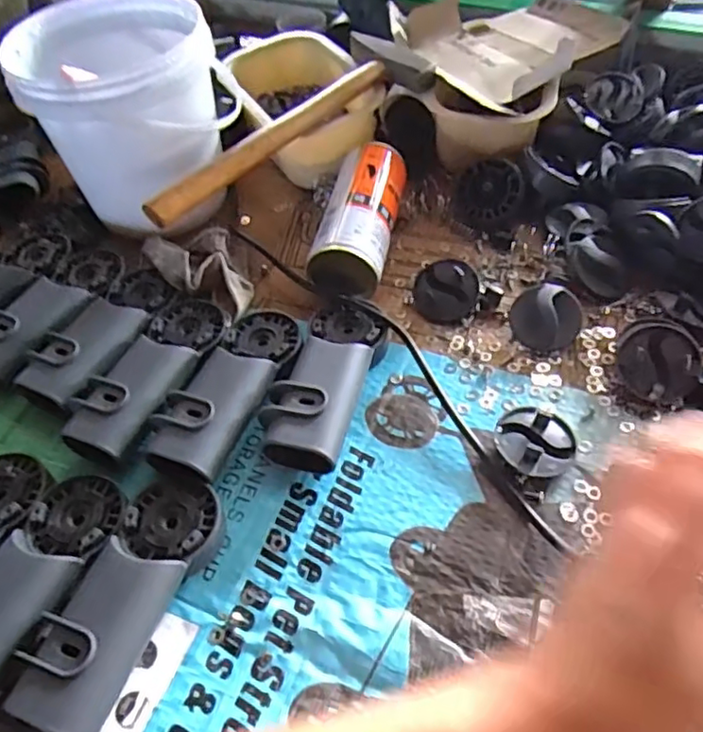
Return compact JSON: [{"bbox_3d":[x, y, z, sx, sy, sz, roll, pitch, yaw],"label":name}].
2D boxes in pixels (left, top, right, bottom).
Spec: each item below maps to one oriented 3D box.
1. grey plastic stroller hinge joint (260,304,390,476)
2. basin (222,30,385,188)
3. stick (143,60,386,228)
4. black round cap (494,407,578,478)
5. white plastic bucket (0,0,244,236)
[{"bbox_3d":[-0.020,0.005,0.483,0.066,0.039,0.156,12,54,14],"label":"grey plastic stroller hinge joint"},{"bbox_3d":[-0.057,-0.289,0.689,0.137,0.068,0.201,-22,53,-11],"label":"basin"},{"bbox_3d":[-0.068,-0.214,0.581,0.028,0.025,0.287,35,63,28],"label":"stick"},{"bbox_3d":[0.130,0.054,0.442,0.054,0.018,0.055,-3,52,4],"label":"black round cap"},{"bbox_3d":[-0.208,-0.248,0.605,0.180,0.151,0.178,-3,52,4],"label":"white plastic bucket"}]

